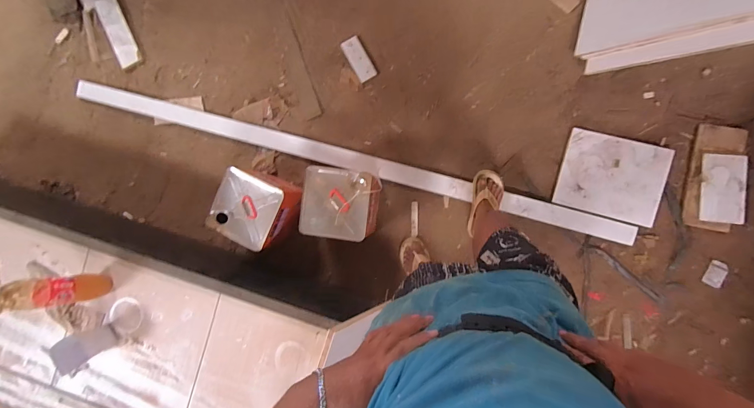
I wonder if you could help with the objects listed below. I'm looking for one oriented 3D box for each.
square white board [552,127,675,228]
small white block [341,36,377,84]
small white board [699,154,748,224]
[{"bbox_3d":[0.885,-0.100,1.257,0.359,0.027,0.296,14,92,11],"label":"square white board"},{"bbox_3d":[-0.075,-0.601,1.391,0.080,0.013,0.186,-30,88,8],"label":"small white block"},{"bbox_3d":[1.242,-0.055,1.205,0.131,0.014,0.242,6,89,14],"label":"small white board"}]

